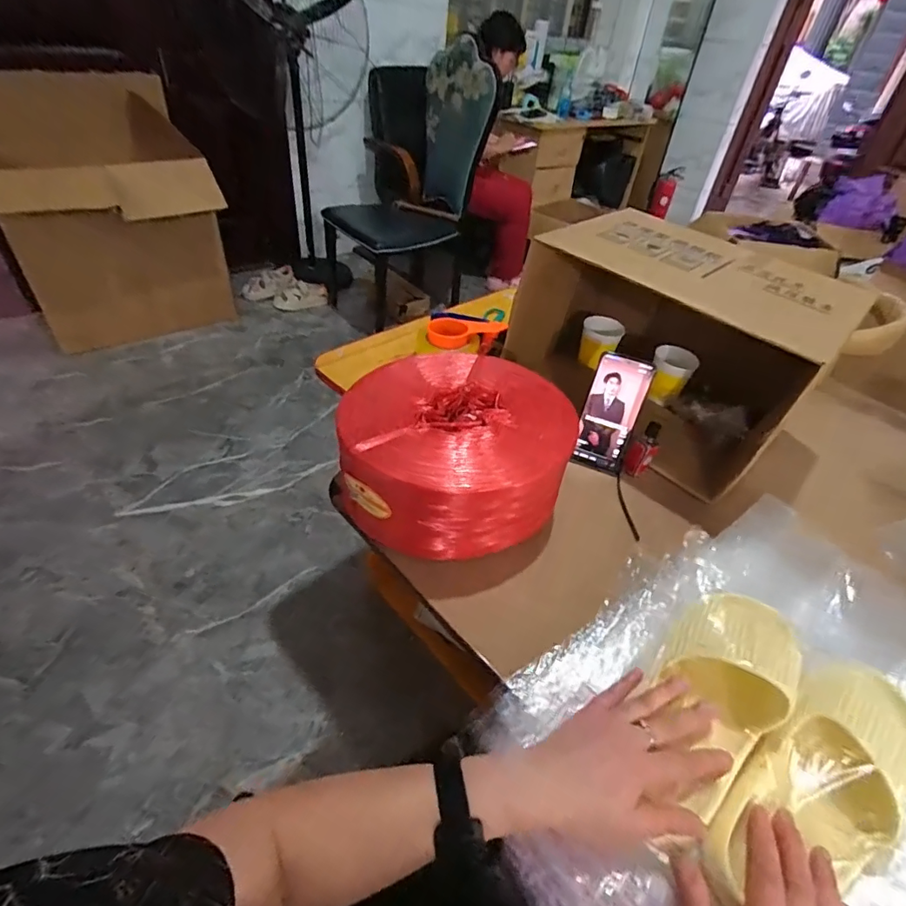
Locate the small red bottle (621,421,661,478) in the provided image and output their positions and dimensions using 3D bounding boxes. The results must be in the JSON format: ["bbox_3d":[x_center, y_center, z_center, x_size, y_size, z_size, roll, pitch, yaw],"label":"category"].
[{"bbox_3d":[0.268,-0.006,0.695,0.035,0.082,0.032,26,45,20],"label":"small red bottle"}]

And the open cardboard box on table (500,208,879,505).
[{"bbox_3d":[0.325,-0.184,0.753,0.399,0.227,0.239,34,48,27],"label":"open cardboard box on table"}]

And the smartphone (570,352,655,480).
[{"bbox_3d":[0.220,-0.054,0.689,0.072,0.160,0.008,16,16,10],"label":"smartphone"}]

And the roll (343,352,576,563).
[{"bbox_3d":[0.001,-0.006,0.635,0.263,0.143,0.222,2,42,-6],"label":"roll"}]

